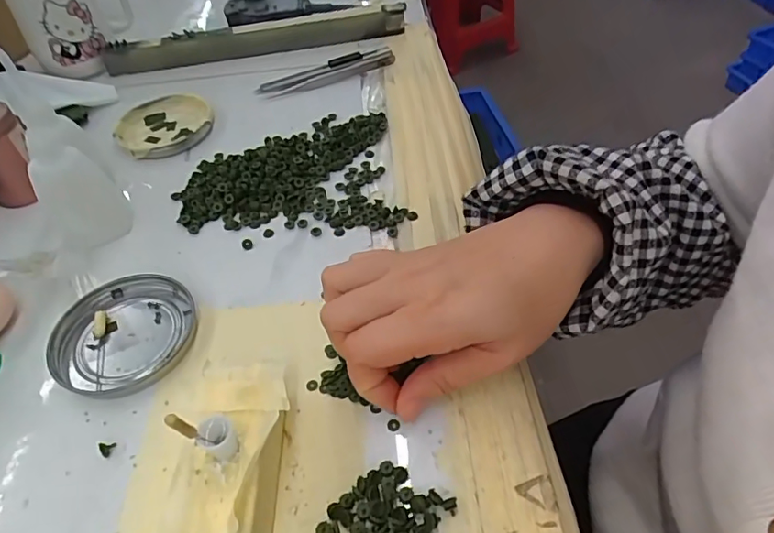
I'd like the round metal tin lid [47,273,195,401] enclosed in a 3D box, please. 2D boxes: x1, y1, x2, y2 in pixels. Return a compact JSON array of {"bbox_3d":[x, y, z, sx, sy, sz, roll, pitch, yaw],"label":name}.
[{"bbox_3d":[-0.150,0.038,0.299,0.074,0.008,0.079,-3,48,3],"label":"round metal tin lid"}]

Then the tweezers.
[{"bbox_3d":[-0.055,-0.177,0.483,0.131,0.009,0.022,-19,50,-11],"label":"tweezers"}]

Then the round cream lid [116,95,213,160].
[{"bbox_3d":[-0.189,-0.121,0.444,0.076,0.008,0.083,-3,48,3],"label":"round cream lid"}]

